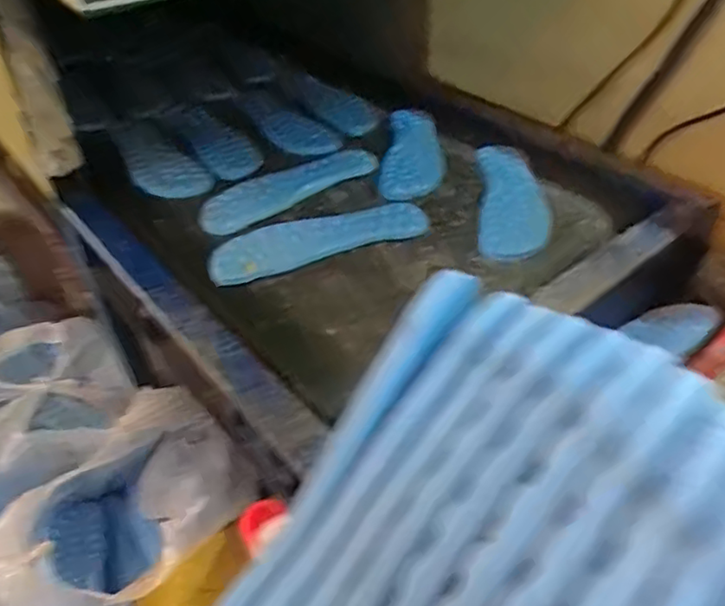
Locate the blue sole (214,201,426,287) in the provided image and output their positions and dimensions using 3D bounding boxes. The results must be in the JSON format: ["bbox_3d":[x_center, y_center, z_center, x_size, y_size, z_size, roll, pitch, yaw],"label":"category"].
[{"bbox_3d":[-0.048,-0.076,0.695,0.246,0.021,0.083,-13,43,-13],"label":"blue sole"}]

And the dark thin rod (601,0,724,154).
[{"bbox_3d":[0.362,-0.278,0.746,0.010,0.250,0.020,-30,70,-28],"label":"dark thin rod"}]

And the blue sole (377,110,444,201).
[{"bbox_3d":[0.071,-0.215,0.857,0.078,0.021,0.235,4,42,6],"label":"blue sole"}]

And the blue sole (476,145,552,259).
[{"bbox_3d":[0.181,-0.127,0.750,0.079,0.013,0.224,4,42,6],"label":"blue sole"}]

